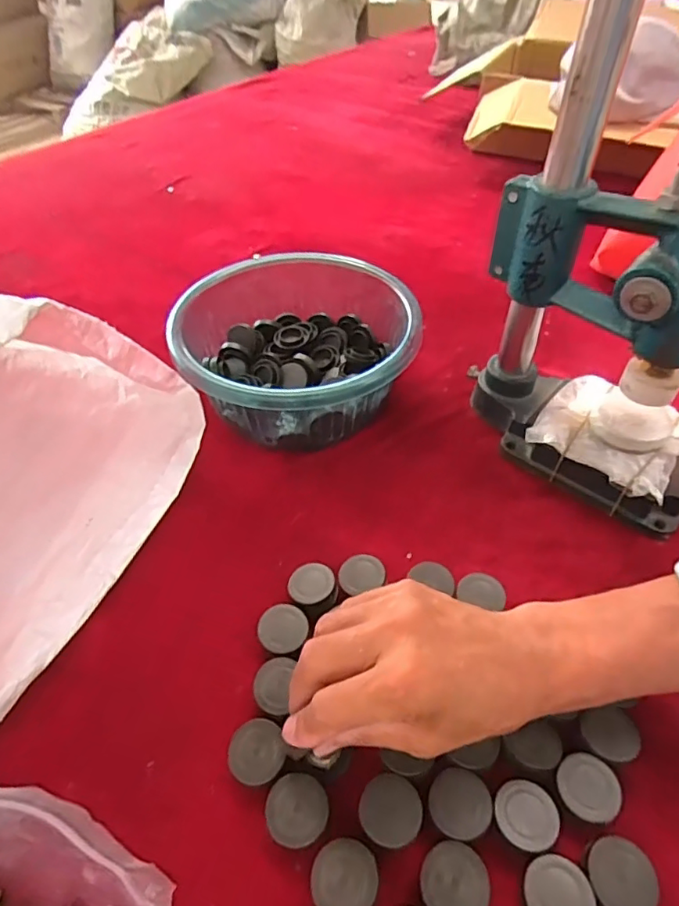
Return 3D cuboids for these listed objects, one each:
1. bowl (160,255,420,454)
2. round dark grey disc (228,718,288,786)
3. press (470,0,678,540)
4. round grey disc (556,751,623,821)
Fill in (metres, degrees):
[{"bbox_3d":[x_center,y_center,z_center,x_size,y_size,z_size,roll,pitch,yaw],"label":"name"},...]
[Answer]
[{"bbox_3d":[-0.037,-0.089,0.501,0.200,0.089,0.200,0,47,0],"label":"bowl"},{"bbox_3d":[-0.046,0.173,0.316,0.031,0.023,0.031,0,47,0],"label":"round dark grey disc"},{"bbox_3d":[0.207,-0.147,0.355,0.196,0.381,0.131,31,55,26],"label":"press"},{"bbox_3d":[0.135,0.183,0.301,0.033,0.008,0.032,0,47,0],"label":"round grey disc"}]

